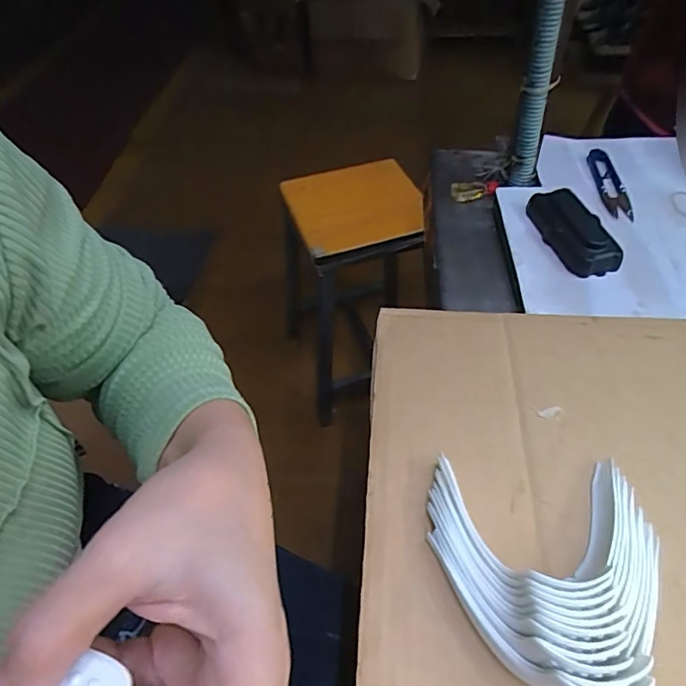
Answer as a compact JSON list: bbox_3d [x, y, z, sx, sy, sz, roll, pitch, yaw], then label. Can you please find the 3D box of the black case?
[{"bbox_3d":[0.223,-0.112,0.504,0.051,0.024,0.110,-9,50,-6],"label":"black case"}]

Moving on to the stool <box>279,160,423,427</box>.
[{"bbox_3d":[0.025,-0.122,1.230,0.298,0.529,0.264,-15,51,-9],"label":"stool"}]

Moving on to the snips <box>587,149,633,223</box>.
[{"bbox_3d":[0.293,-0.176,0.563,0.028,0.013,0.118,4,50,4],"label":"snips"}]

